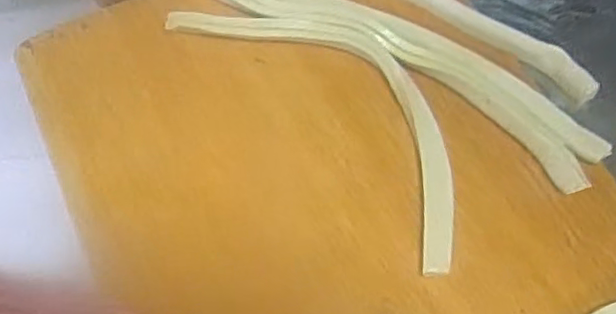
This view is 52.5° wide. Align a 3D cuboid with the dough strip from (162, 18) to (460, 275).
[{"bbox_3d":[0.030,-0.054,0.556,0.123,0.015,0.329,-39,70,-17],"label":"dough strip"}]

